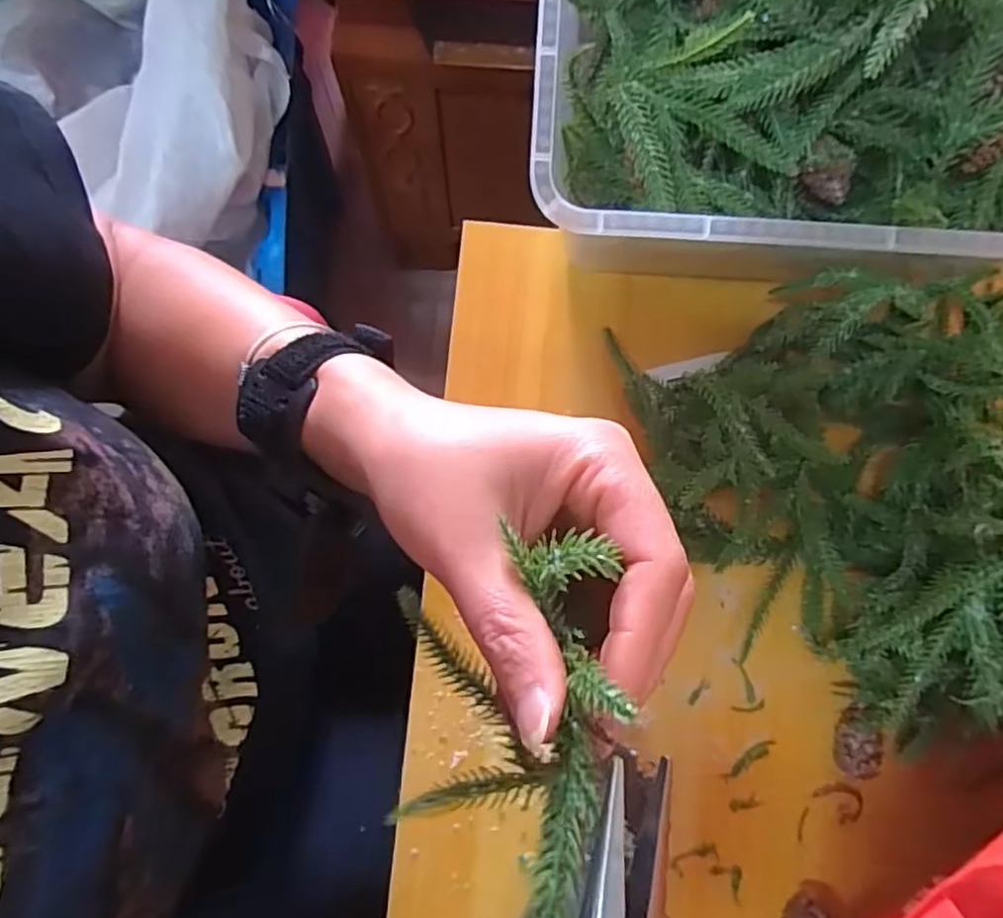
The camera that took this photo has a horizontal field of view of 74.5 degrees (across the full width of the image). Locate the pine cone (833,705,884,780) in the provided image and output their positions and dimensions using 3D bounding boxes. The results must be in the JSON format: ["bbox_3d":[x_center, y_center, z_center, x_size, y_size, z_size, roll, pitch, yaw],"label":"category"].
[{"bbox_3d":[0.187,0.150,0.350,0.020,0.021,0.033,14,79,2],"label":"pine cone"}]

